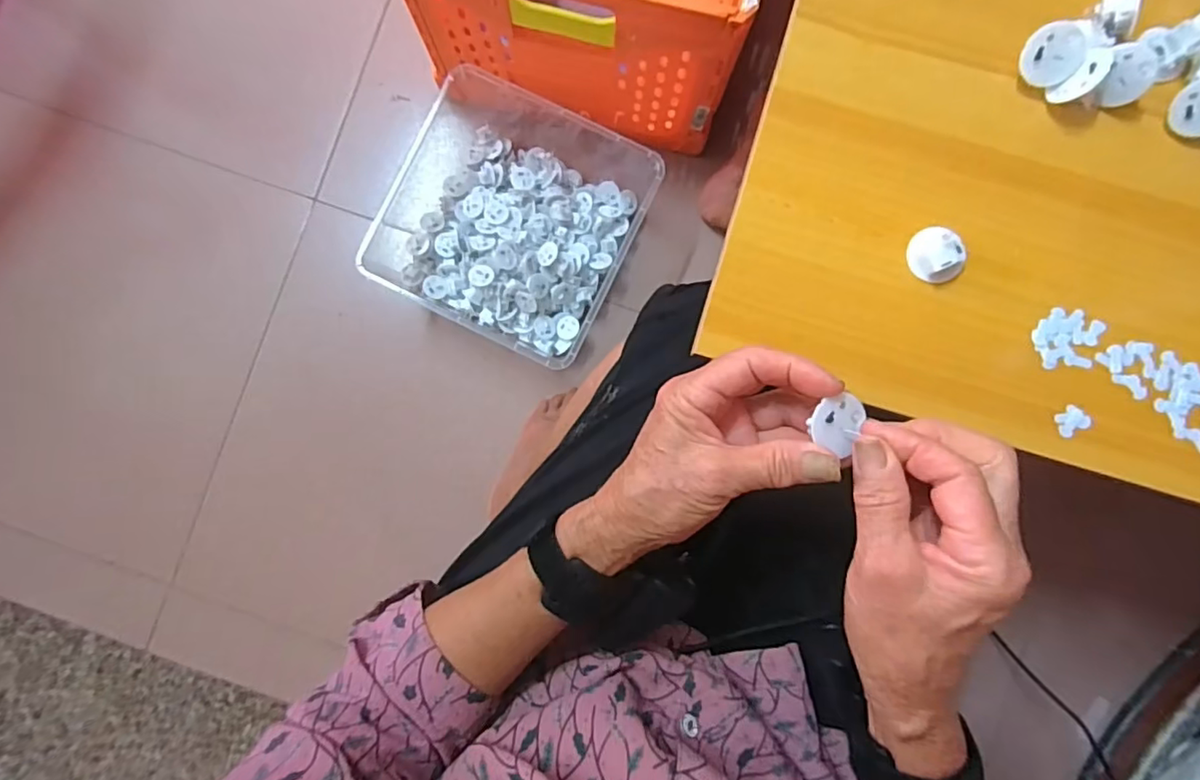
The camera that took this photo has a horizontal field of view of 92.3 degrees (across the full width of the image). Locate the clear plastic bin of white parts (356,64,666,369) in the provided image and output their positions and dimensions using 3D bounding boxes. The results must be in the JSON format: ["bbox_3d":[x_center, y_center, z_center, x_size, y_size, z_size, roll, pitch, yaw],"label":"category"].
[{"bbox_3d":[-0.119,-0.235,0.794,0.319,0.141,0.328,26,88,1],"label":"clear plastic bin of white parts"}]

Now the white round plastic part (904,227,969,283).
[{"bbox_3d":[0.205,-0.082,0.345,0.033,0.013,0.033,0,88,0],"label":"white round plastic part"}]

